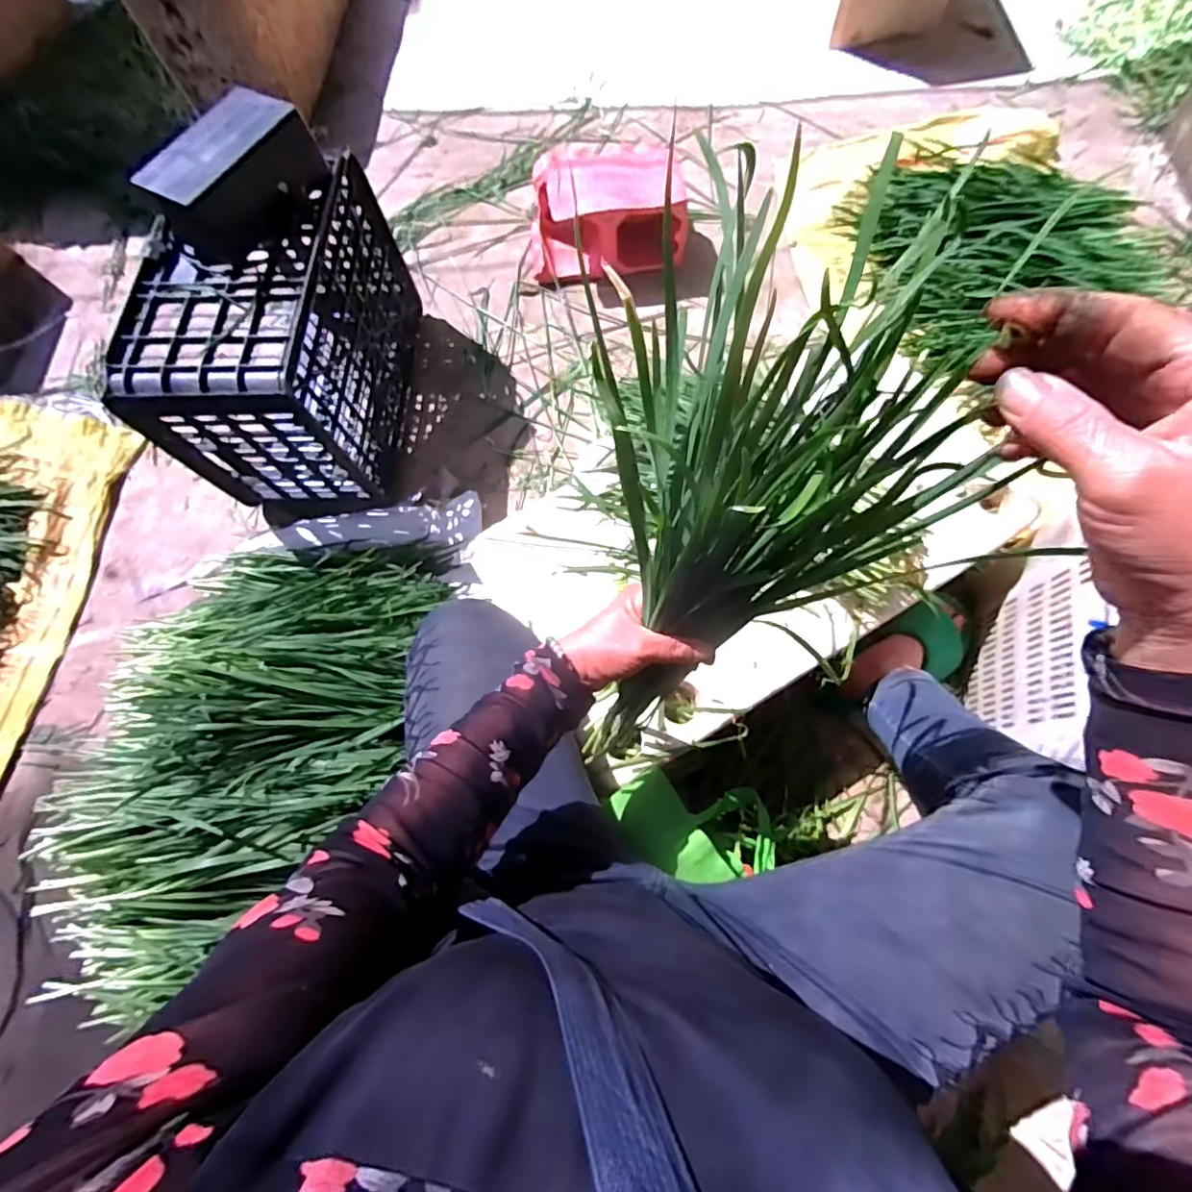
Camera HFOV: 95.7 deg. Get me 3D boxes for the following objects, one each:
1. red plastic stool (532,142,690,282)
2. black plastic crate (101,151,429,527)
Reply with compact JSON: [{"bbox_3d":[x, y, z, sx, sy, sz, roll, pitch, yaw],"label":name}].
[{"bbox_3d":[0.027,-0.767,1.087,0.306,0.145,0.189,3,72,3],"label":"red plastic stool"},{"bbox_3d":[-0.508,-0.431,0.920,0.254,0.328,0.489,2,72,3],"label":"black plastic crate"}]

